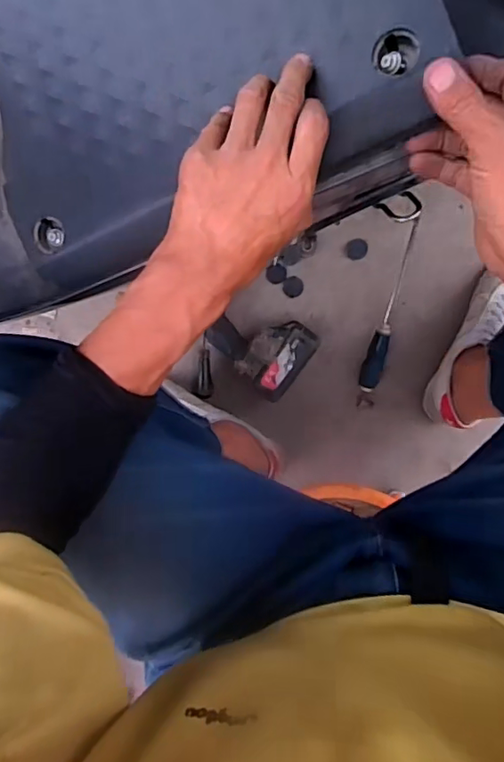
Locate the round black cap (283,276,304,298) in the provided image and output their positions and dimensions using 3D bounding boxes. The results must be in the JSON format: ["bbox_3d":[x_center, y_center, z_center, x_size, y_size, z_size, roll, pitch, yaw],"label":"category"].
[{"bbox_3d":[0.061,-0.142,0.820,0.030,0.005,0.032,1,98,5],"label":"round black cap"}]

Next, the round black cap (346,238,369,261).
[{"bbox_3d":[0.155,-0.193,0.801,0.031,0.004,0.030,1,98,5],"label":"round black cap"}]

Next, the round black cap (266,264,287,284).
[{"bbox_3d":[0.037,-0.161,0.818,0.031,0.006,0.028,0,98,5],"label":"round black cap"}]

